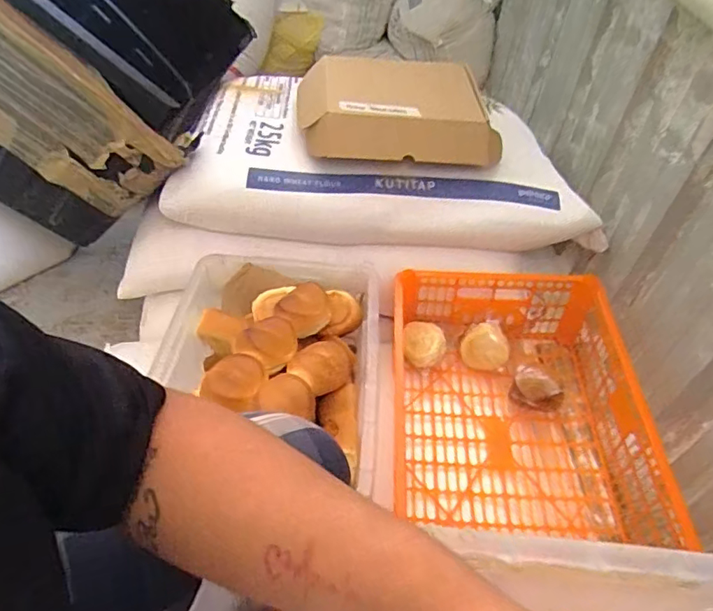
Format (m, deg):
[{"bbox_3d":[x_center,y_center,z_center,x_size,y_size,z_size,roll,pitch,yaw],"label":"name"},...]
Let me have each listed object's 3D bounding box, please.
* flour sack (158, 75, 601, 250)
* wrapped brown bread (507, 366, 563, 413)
[{"bbox_3d":[0.051,-0.269,0.957,0.699,0.117,0.340,3,47,-2],"label":"flour sack"},{"bbox_3d":[0.275,0.127,0.801,0.076,0.051,0.051,24,50,17],"label":"wrapped brown bread"}]

